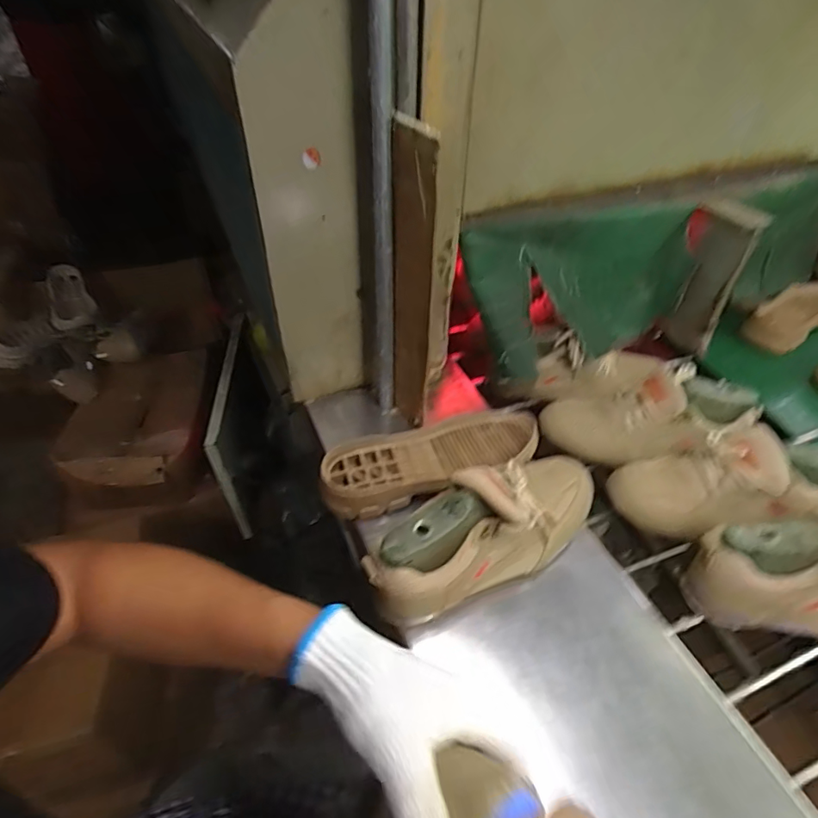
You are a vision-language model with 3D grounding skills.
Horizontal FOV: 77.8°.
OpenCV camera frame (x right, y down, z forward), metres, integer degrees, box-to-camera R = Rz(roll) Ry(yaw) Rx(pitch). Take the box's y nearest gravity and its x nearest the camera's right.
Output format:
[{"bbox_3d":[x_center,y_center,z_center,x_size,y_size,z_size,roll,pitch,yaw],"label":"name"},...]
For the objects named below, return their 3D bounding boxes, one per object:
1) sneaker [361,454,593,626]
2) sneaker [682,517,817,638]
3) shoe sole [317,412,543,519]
[{"bbox_3d":[0.084,0.120,0.502,0.263,0.120,0.082,-24,49,-24],"label":"sneaker"},{"bbox_3d":[0.419,0.165,0.497,0.256,0.122,0.096,-1,43,-1],"label":"sneaker"},{"bbox_3d":[0.030,0.056,0.615,0.275,0.044,0.105,-15,45,-15],"label":"shoe sole"}]

